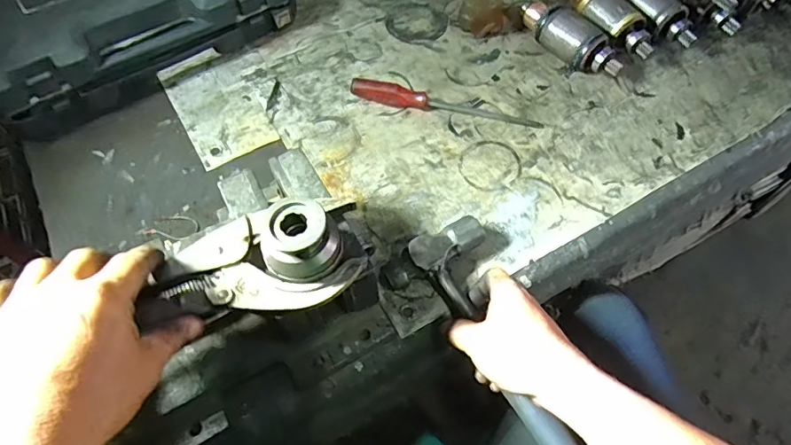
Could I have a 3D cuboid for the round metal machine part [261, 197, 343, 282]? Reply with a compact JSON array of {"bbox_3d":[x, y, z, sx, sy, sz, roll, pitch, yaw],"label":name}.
[{"bbox_3d":[-0.068,0.011,0.365,0.053,0.038,0.054,15,61,8],"label":"round metal machine part"}]

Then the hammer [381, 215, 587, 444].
[{"bbox_3d":[0.089,0.116,0.444,0.102,0.031,0.250,-27,69,-15],"label":"hammer"}]

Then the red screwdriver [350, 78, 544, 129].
[{"bbox_3d":[0.058,-0.141,0.586,0.225,0.023,0.019,10,61,5],"label":"red screwdriver"}]

